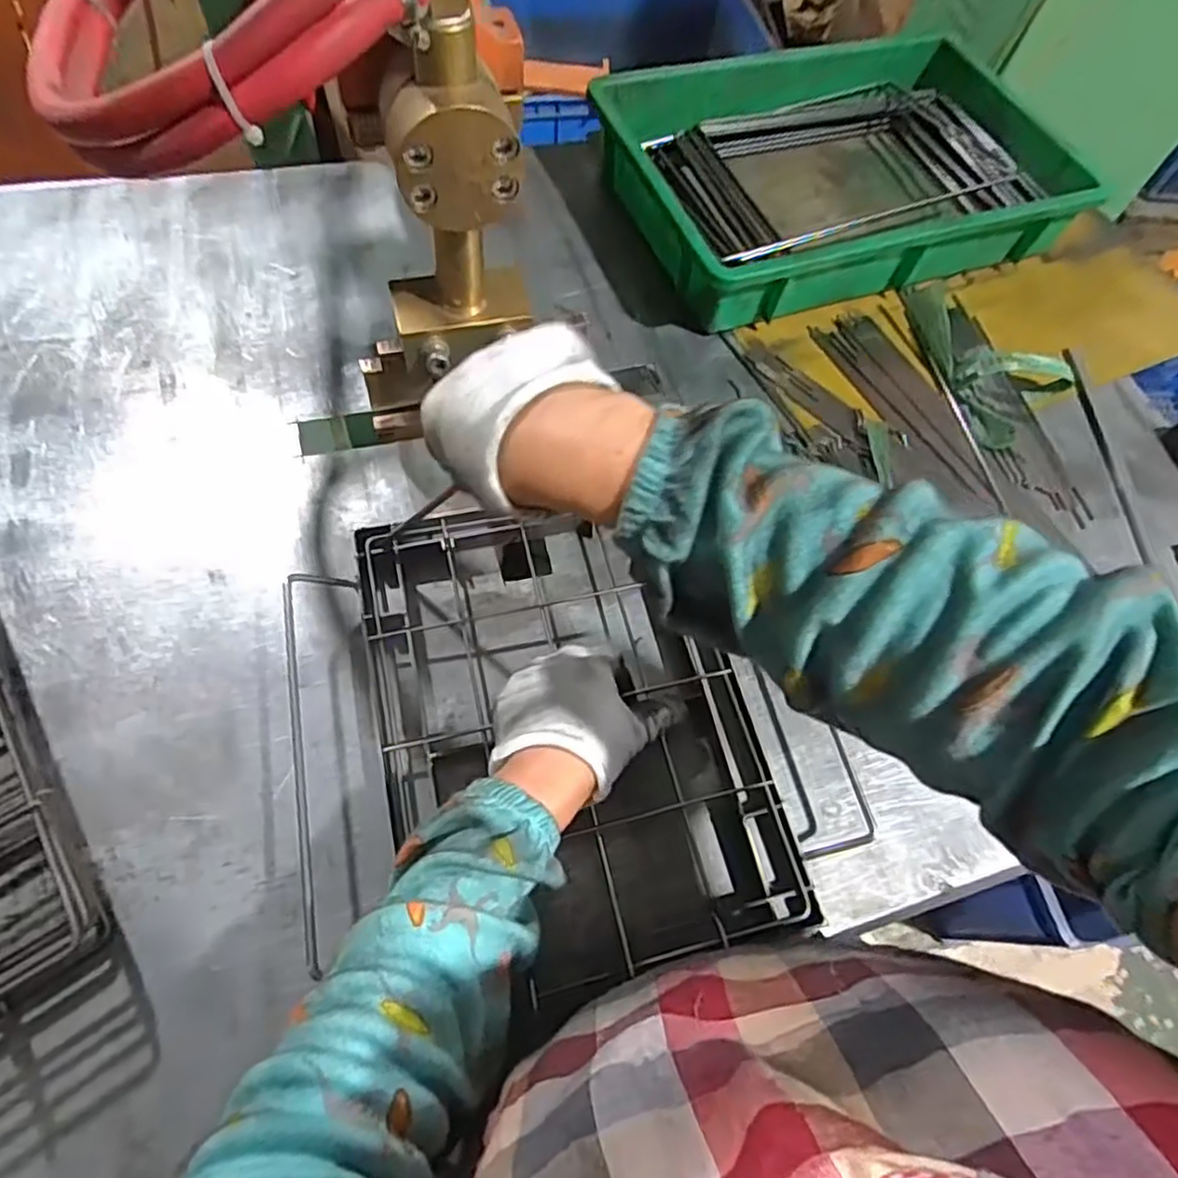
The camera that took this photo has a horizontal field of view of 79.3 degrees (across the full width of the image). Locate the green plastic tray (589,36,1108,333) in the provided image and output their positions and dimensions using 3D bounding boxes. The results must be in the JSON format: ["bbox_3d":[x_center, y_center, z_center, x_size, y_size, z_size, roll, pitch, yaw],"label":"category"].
[{"bbox_3d":[0.253,-0.412,0.702,0.442,0.084,0.296,-23,67,-14],"label":"green plastic tray"}]

